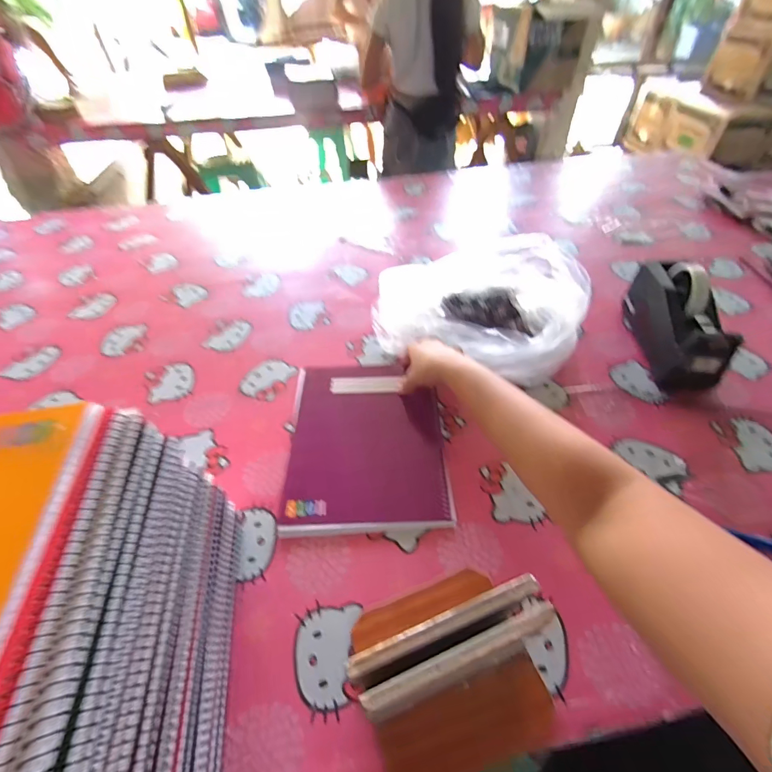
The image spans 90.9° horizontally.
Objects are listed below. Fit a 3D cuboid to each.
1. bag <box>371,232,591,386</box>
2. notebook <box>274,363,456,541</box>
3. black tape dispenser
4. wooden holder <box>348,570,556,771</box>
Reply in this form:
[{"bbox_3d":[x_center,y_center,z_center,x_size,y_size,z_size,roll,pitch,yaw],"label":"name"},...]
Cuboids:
[{"bbox_3d":[0.145,-0.154,0.642,0.333,0.094,0.266,14,50,14],"label":"bag"},{"bbox_3d":[-0.027,0.065,0.511,0.198,0.019,0.256,-3,50,0],"label":"notebook"},{"bbox_3d":[0.439,-0.102,0.575,0.077,0.117,0.205,1,48,3],"label":"black tape dispenser"},{"bbox_3d":[0.054,0.220,0.301,0.143,0.117,0.136,-15,49,-12],"label":"wooden holder"}]

